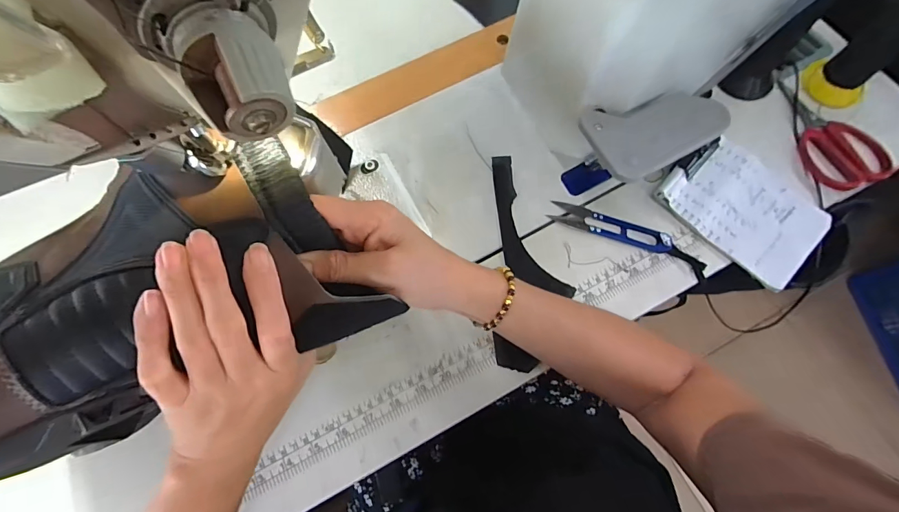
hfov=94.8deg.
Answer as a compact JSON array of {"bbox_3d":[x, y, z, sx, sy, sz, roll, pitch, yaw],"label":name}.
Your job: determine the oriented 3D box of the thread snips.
[{"bbox_3d":[0.159,-0.029,0.410,0.117,0.008,0.027,16,72,7],"label":"thread snips"}]

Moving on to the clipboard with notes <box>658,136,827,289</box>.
[{"bbox_3d":[0.290,-0.050,0.404,0.143,0.019,0.102,42,77,15],"label":"clipboard with notes"}]

